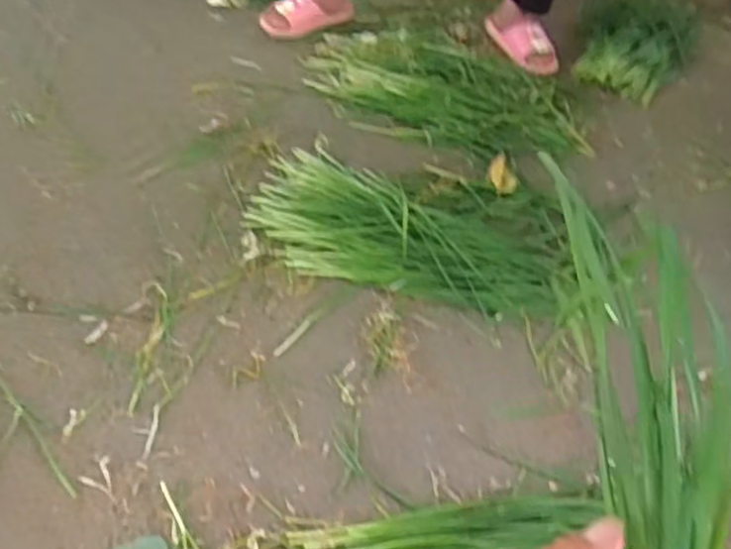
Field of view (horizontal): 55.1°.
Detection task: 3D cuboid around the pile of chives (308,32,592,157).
[{"bbox_3d":[0.157,-0.373,1.400,0.566,0.041,0.307,15,51,6],"label":"pile of chives"}]

